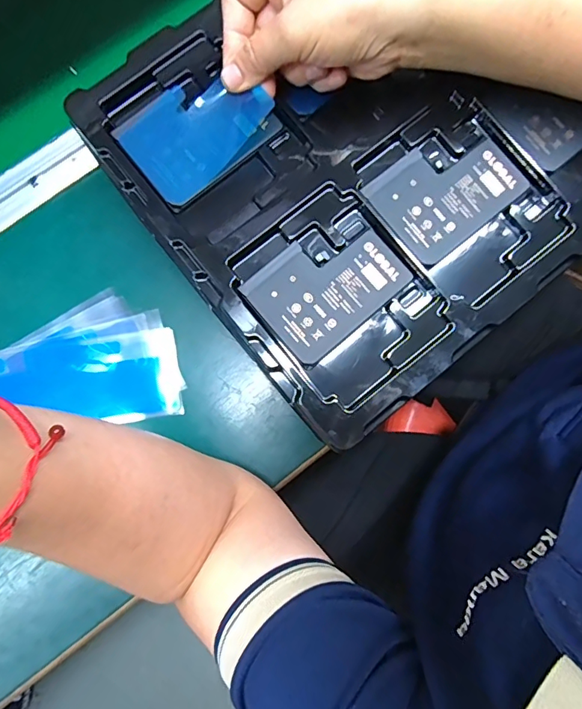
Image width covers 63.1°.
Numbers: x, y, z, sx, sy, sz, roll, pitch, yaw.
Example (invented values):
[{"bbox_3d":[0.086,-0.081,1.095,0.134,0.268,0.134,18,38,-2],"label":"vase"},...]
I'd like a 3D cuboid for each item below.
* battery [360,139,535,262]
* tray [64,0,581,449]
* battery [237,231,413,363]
[{"bbox_3d":[0.099,-0.106,0.303,0.090,0.005,0.065,-38,85,-6],"label":"battery"},{"bbox_3d":[0.060,-0.142,0.305,0.306,0.031,0.274,-38,85,-5],"label":"tray"},{"bbox_3d":[0.022,-0.045,0.296,0.088,0.005,0.065,-41,85,-6],"label":"battery"}]

